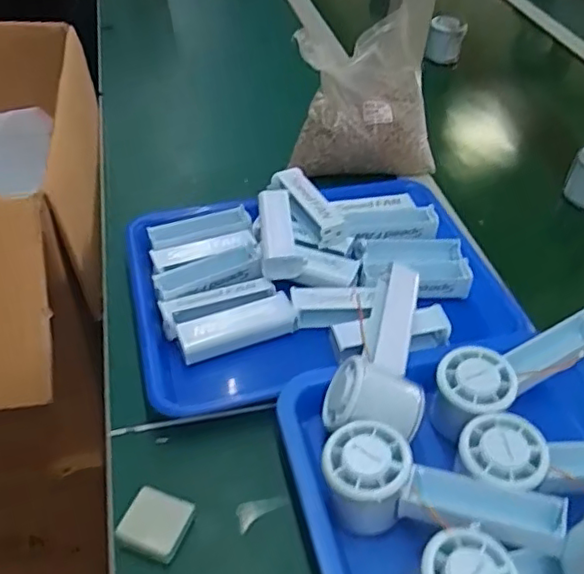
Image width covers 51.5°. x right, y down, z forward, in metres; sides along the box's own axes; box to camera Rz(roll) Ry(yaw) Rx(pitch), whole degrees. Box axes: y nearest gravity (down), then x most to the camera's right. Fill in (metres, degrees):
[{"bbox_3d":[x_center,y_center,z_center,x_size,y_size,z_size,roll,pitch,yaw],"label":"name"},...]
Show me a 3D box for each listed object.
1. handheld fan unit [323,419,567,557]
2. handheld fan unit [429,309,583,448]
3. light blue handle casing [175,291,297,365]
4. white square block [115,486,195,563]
[{"bbox_3d":[0.094,0.139,0.399,0.152,0.054,0.058,15,45,9],"label":"handheld fan unit"},{"bbox_3d":[0.175,0.064,0.476,0.169,0.044,0.063,-24,51,-26],"label":"handheld fan unit"},{"bbox_3d":[-0.047,0.036,0.527,0.101,0.021,0.031,-14,48,-19],"label":"light blue handle casing"},{"bbox_3d":[-0.093,0.162,0.413,0.041,0.019,0.038,18,46,12],"label":"white square block"}]

